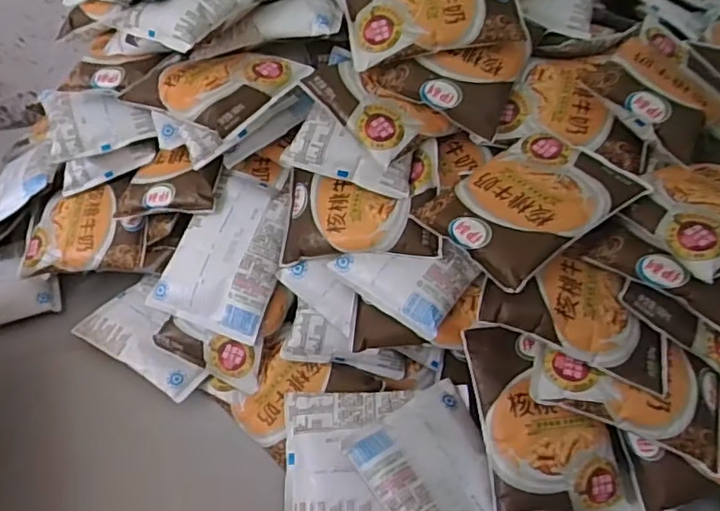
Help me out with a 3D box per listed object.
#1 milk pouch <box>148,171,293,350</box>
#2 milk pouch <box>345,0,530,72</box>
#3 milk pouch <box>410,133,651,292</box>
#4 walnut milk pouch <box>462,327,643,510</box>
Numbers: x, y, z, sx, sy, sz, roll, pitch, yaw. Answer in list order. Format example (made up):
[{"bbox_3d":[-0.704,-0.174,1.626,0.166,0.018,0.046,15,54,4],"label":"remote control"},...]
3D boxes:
[{"bbox_3d":[-0.108,-0.004,0.504,0.095,0.016,0.130,16,79,14],"label":"milk pouch"},{"bbox_3d":[0.055,-0.200,0.474,0.131,0.020,0.095,-10,72,-1],"label":"milk pouch"},{"bbox_3d":[0.118,-0.039,0.427,0.127,0.025,0.093,-28,51,-22],"label":"milk pouch"},{"bbox_3d":[0.128,0.108,0.408,0.095,0.020,0.126,-5,73,-11],"label":"walnut milk pouch"}]

